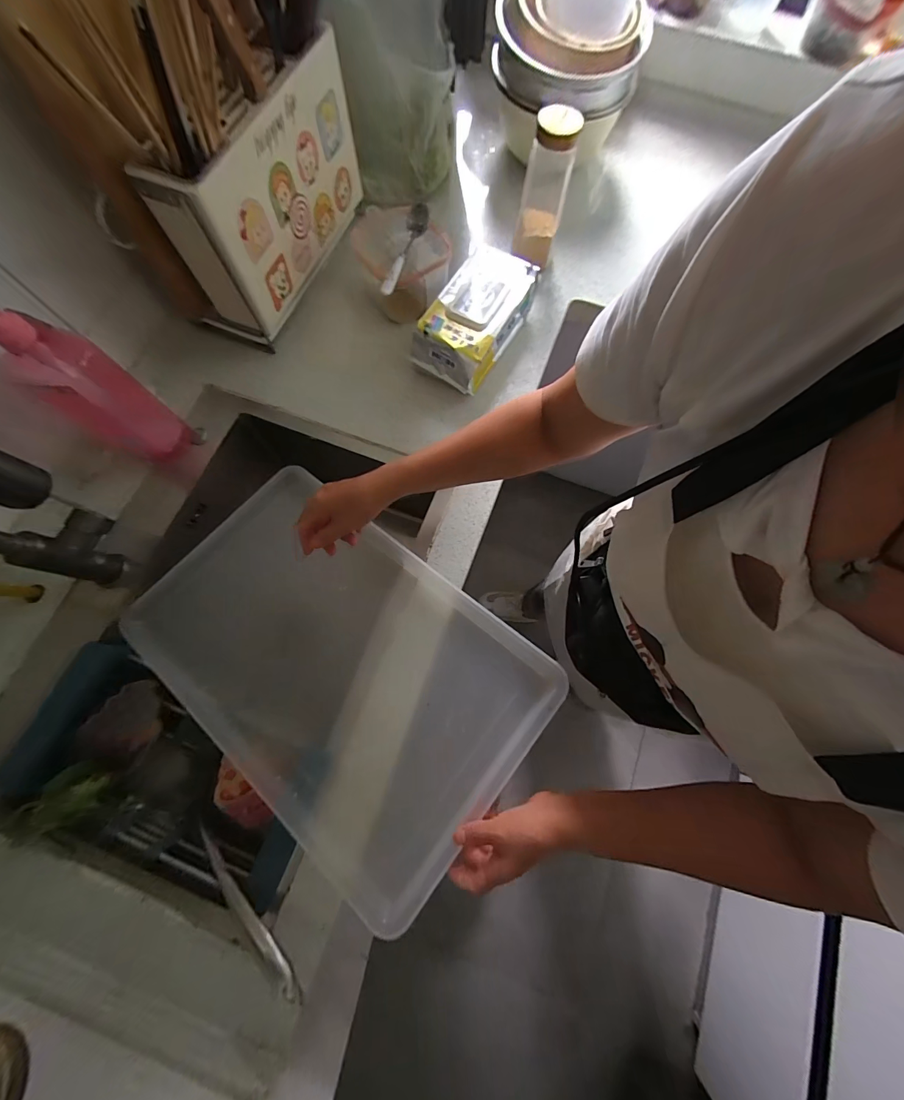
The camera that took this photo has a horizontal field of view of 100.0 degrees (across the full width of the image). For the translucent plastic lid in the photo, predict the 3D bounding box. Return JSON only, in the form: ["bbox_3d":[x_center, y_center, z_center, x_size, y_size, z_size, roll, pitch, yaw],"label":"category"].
[{"bbox_3d":[-0.162,0.136,0.513,0.531,0.041,0.342,38,76,15],"label":"translucent plastic lid"}]

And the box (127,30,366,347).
[{"bbox_3d":[-0.271,-0.534,0.569,0.112,0.215,0.349,20,75,7],"label":"box"}]

